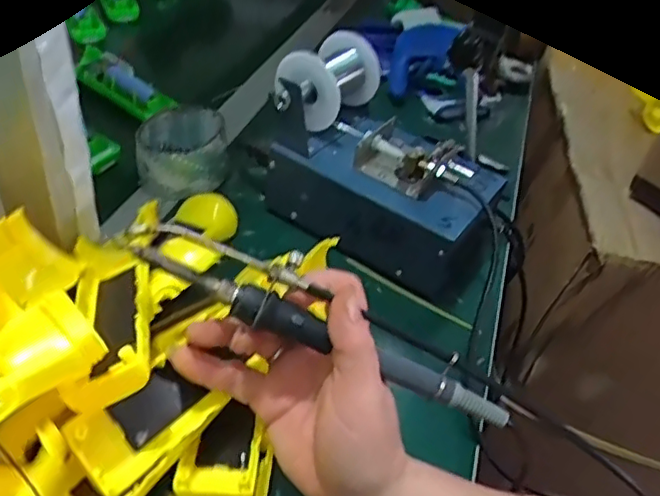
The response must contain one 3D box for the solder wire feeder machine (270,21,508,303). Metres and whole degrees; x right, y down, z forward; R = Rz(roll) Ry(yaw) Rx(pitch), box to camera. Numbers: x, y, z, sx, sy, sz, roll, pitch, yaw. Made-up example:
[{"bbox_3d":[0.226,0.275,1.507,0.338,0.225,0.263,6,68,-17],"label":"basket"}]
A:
[{"bbox_3d":[0.048,-0.078,0.548,0.194,0.142,0.126,28,44,19],"label":"solder wire feeder machine"}]

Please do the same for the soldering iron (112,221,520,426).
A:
[{"bbox_3d":[-0.005,0.036,0.307,0.210,0.023,0.026,25,41,-2],"label":"soldering iron"}]

